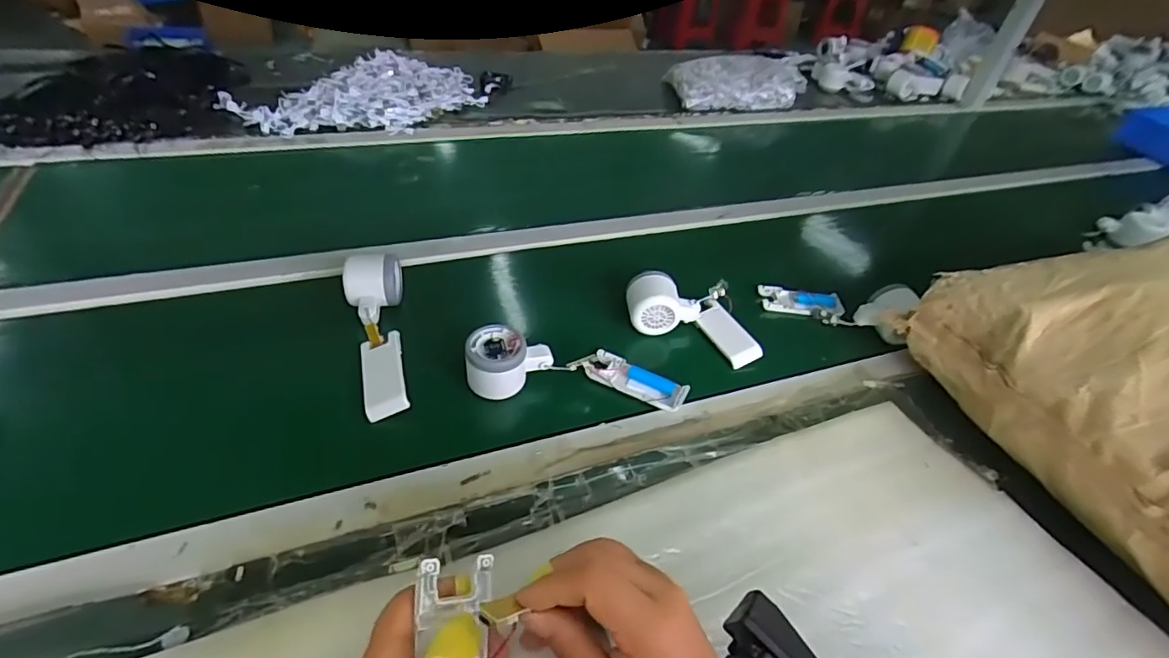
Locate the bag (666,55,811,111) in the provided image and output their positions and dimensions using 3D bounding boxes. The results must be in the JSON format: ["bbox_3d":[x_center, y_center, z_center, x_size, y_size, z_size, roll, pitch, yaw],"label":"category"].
[{"bbox_3d":[0.339,-0.560,1.213,0.281,0.082,0.158,-3,44,-11],"label":"bag"}]

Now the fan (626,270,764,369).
[{"bbox_3d":[0.127,-0.018,0.640,0.162,0.050,0.095,22,44,-2],"label":"fan"}]

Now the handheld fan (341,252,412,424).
[{"bbox_3d":[-0.212,-0.003,0.562,0.060,0.048,0.202,-9,46,-17],"label":"handheld fan"}]

